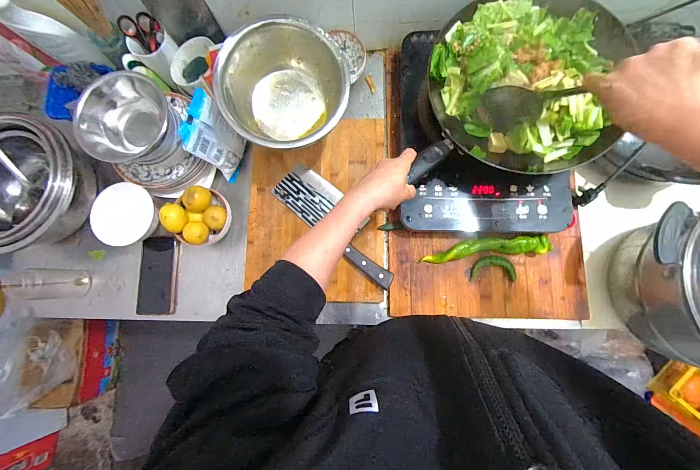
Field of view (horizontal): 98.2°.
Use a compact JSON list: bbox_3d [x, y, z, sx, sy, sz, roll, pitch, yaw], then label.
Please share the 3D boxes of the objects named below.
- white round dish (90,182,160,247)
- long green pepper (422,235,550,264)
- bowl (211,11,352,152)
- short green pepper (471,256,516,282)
[{"bbox_3d":[-0.438,-0.045,0.599,0.108,0.054,0.113,-1,81,4],"label":"white round dish"},{"bbox_3d":[0.252,0.027,0.572,0.223,0.038,0.035,-6,81,3],"label":"long green pepper"},{"bbox_3d":[-0.113,-0.252,0.531,0.207,0.117,0.207,-1,97,-5],"label":"bowl"},{"bbox_3d":[0.271,0.063,0.570,0.082,0.019,0.046,1,81,4],"label":"short green pepper"}]

